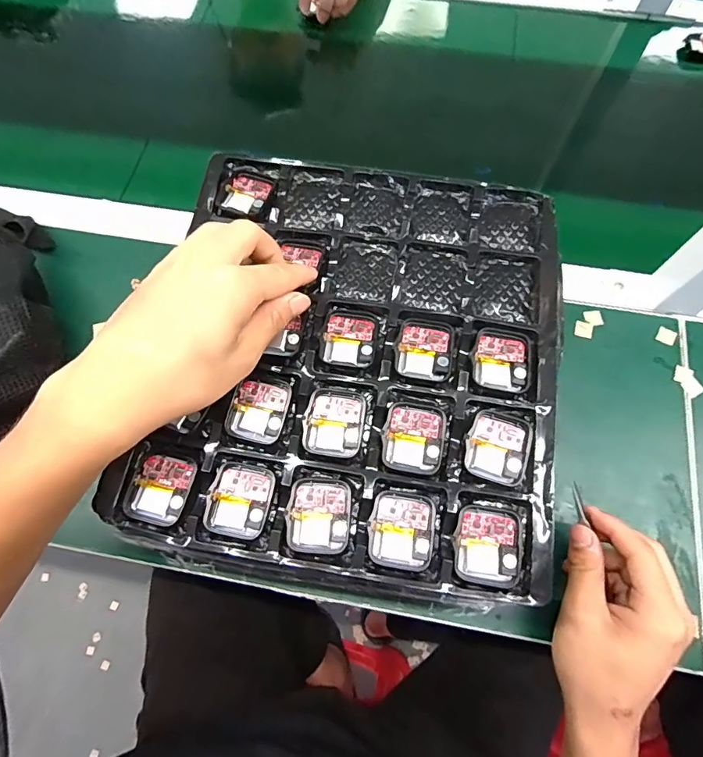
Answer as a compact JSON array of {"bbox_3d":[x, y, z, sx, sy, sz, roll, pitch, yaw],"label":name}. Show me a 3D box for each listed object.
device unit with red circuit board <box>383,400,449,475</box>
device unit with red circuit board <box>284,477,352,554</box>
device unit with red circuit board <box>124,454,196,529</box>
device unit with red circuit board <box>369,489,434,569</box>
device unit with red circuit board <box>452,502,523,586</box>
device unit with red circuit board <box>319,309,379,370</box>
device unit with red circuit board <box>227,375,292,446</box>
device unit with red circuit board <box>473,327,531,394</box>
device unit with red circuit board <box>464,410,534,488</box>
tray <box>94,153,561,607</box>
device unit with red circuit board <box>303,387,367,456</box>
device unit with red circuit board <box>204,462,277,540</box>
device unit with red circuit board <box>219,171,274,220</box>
[{"bbox_3d":[0.039,0.037,0.283,0.036,0.009,0.041,12,70,5],"label":"device unit with red circuit board"},{"bbox_3d":[-0.019,0.082,0.271,0.037,0.005,0.042,3,69,2],"label":"device unit with red circuit board"},{"bbox_3d":[-0.116,0.068,0.278,0.034,0.006,0.040,14,70,6],"label":"device unit with red circuit board"},{"bbox_3d":[0.030,0.088,0.268,0.037,0.006,0.043,10,70,5],"label":"device unit with red circuit board"},{"bbox_3d":[0.079,0.097,0.263,0.037,0.009,0.041,11,70,5],"label":"device unit with red circuit board"},{"bbox_3d":[-0.001,-0.027,0.305,0.036,0.005,0.040,10,70,4],"label":"device unit with red circuit board"},{"bbox_3d":[-0.059,0.020,0.293,0.036,0.008,0.042,14,70,6],"label":"device unit with red circuit board"},{"bbox_3d":[0.098,-0.012,0.295,0.036,0.004,0.041,11,70,5],"label":"device unit with red circuit board"},{"bbox_3d":[0.090,0.042,0.280,0.037,0.009,0.041,15,70,6],"label":"device unit with red circuit board"},{"bbox_3d":[0.003,-0.021,0.305,0.257,0.018,0.287,9,70,4],"label":"tray"},{"bbox_3d":[-0.011,0.027,0.288,0.036,0.008,0.042,7,69,3],"label":"device unit with red circuit board"},{"bbox_3d":[-0.067,0.074,0.275,0.036,0.006,0.042,12,70,5],"label":"device unit with red circuit board"},{"bbox_3d":[-0.080,-0.143,0.350,0.035,0.005,0.043,18,70,7],"label":"device unit with red circuit board"}]

